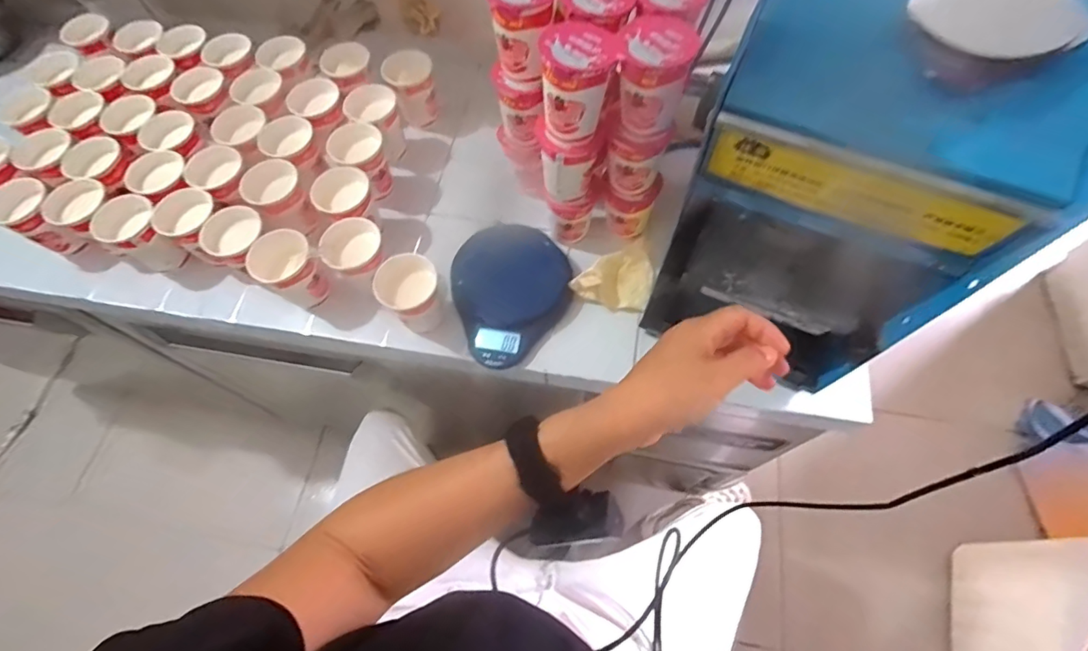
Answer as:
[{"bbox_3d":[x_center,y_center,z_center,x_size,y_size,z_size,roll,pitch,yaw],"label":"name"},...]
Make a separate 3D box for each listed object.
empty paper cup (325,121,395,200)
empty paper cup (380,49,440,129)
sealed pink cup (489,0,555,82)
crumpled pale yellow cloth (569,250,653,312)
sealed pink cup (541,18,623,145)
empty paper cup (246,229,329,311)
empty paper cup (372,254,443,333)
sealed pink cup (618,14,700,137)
[{"bbox_3d":[-0.234,-0.210,0.648,0.068,0.071,0.065,-1,65,1],"label":"empty paper cup"},{"bbox_3d":[-0.184,-0.329,0.721,0.067,0.091,0.072,-18,66,-7],"label":"empty paper cup"},{"bbox_3d":[-0.020,-0.303,0.502,0.065,0.081,0.078,4,65,3],"label":"sealed pink cup"},{"bbox_3d":[0.094,-0.053,0.600,0.105,0.033,0.074,-33,68,-13],"label":"crumpled pale yellow cloth"},{"bbox_3d":[0.032,-0.227,0.467,0.066,0.085,0.074,0,65,2],"label":"sealed pink cup"},{"bbox_3d":[-0.290,-0.063,0.578,0.062,0.070,0.063,-1,65,1],"label":"empty paper cup"},{"bbox_3d":[-0.146,-0.033,0.560,0.063,0.077,0.067,-1,65,1],"label":"empty paper cup"},{"bbox_3d":[0.102,-0.228,0.461,0.068,0.081,0.072,13,66,7],"label":"sealed pink cup"}]

